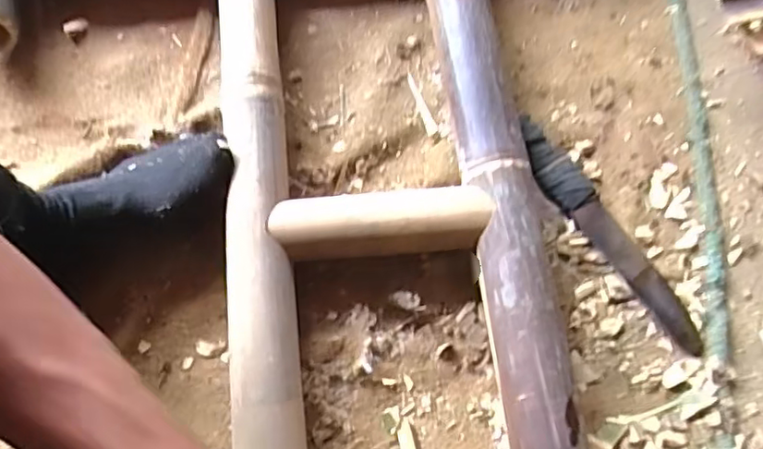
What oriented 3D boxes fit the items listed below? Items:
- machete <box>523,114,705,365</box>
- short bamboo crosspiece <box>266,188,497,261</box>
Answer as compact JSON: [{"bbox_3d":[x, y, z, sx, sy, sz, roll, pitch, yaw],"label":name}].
[{"bbox_3d":[0.207,0.006,0.560,0.038,0.022,0.249,-35,74,-11],"label":"machete"},{"bbox_3d":[0.000,0.003,0.547,0.184,0.054,0.055,-4,70,-1],"label":"short bamboo crosspiece"}]

